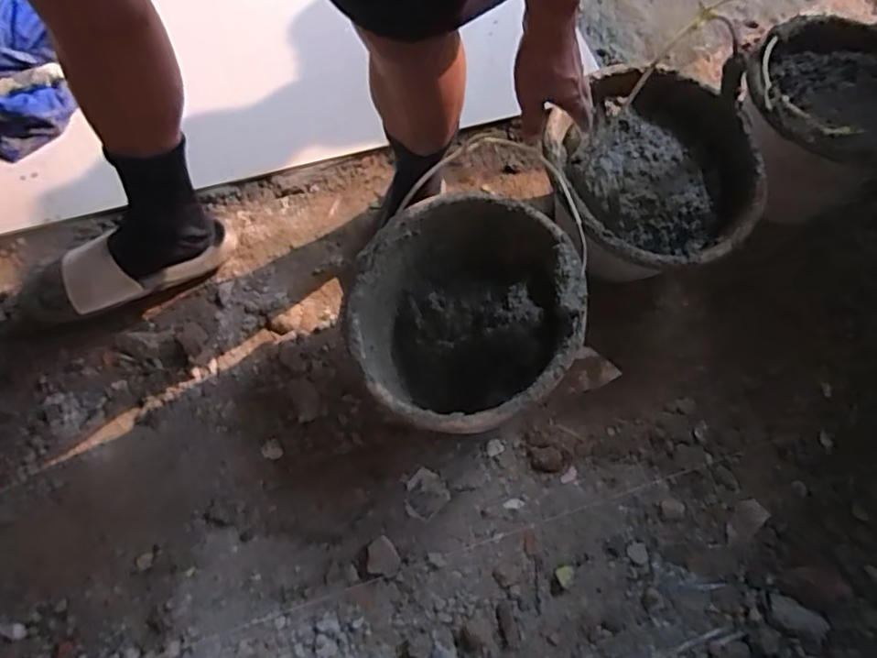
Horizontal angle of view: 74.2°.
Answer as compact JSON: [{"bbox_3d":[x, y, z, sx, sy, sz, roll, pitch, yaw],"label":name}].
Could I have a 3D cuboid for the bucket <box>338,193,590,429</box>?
[{"bbox_3d":[0.028,-0.006,0.701,0.245,0.194,0.275,4,68,-2],"label":"bucket"}]

